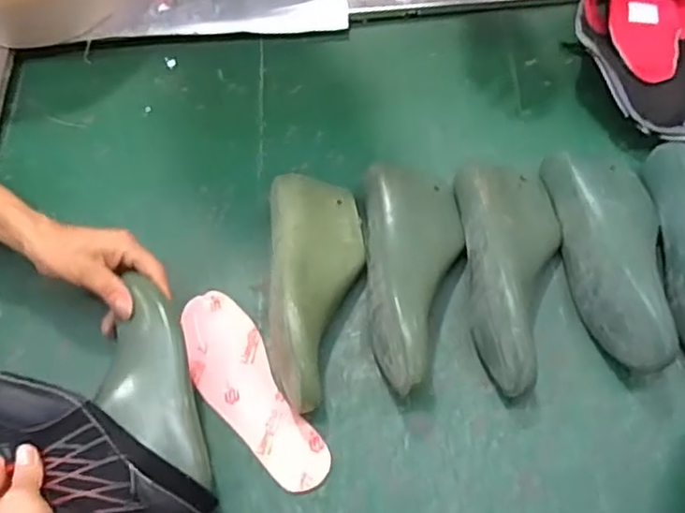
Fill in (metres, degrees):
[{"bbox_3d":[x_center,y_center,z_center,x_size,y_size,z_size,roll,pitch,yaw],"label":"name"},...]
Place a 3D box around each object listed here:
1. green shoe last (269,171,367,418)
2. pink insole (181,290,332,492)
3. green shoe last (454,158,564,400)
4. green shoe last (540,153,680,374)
[{"bbox_3d":[-0.027,0.024,0.628,0.092,0.077,0.244,-1,64,3],"label":"green shoe last"},{"bbox_3d":[-0.091,0.127,0.622,0.074,0.009,0.218,-34,67,-12],"label":"pink insole"},{"bbox_3d":[0.170,0.008,0.616,0.094,0.067,0.234,-2,64,3],"label":"green shoe last"},{"bbox_3d":[0.273,-0.009,0.619,0.096,0.070,0.236,-4,64,1],"label":"green shoe last"}]

